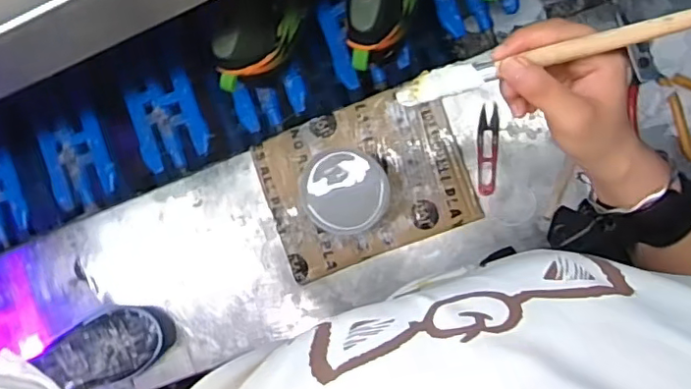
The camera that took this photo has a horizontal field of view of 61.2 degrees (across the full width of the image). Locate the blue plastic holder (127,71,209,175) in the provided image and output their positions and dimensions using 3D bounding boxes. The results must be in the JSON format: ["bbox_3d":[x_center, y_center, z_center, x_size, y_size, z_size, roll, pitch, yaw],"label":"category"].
[{"bbox_3d":[-0.230,-0.091,0.756,0.088,0.016,0.110,-21,87,11],"label":"blue plastic holder"}]

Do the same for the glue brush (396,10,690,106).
[{"bbox_3d":[0.119,-0.081,0.341,0.192,0.007,0.016,-10,88,29],"label":"glue brush"}]

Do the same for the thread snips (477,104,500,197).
[{"bbox_3d":[0.164,-0.052,0.675,0.023,0.006,0.104,3,91,9],"label":"thread snips"}]

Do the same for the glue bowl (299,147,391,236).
[{"bbox_3d":[0.001,-0.003,0.652,0.089,0.069,0.091,0,90,9],"label":"glue bowl"}]

